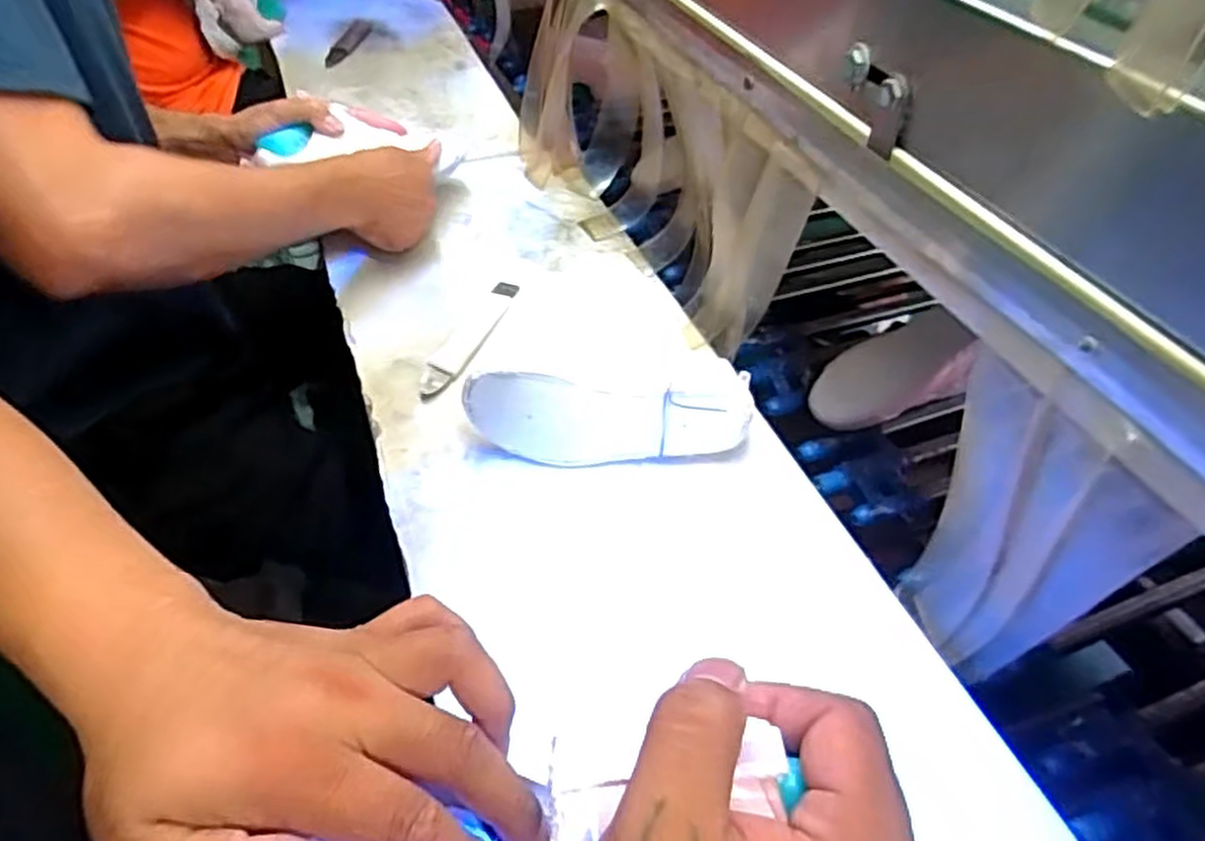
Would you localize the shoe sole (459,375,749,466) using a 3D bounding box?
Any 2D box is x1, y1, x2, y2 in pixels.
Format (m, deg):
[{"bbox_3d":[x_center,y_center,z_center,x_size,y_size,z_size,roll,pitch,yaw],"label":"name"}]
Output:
[{"bbox_3d":[0.002,0.004,0.570,0.199,0.071,0.024,3,45,2],"label":"shoe sole"}]

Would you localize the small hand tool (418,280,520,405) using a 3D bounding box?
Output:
[{"bbox_3d":[-0.117,-0.072,0.689,0.030,0.010,0.160,15,47,13],"label":"small hand tool"}]

